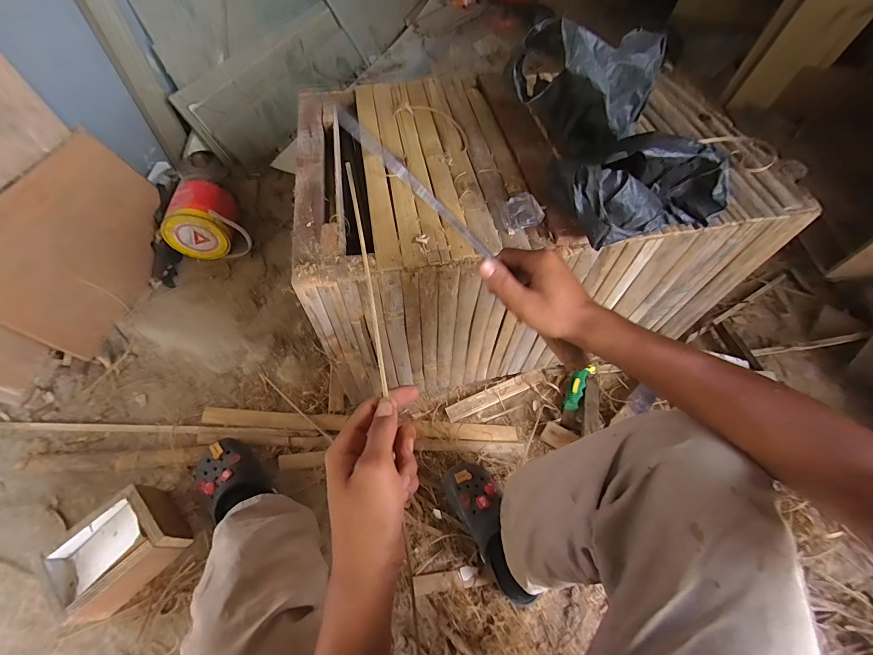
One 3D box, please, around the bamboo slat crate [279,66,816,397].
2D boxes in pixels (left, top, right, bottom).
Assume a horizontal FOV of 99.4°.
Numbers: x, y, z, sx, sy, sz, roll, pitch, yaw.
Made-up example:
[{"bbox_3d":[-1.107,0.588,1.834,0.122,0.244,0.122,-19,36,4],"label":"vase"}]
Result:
[{"bbox_3d":[0.137,-0.205,0.764,0.740,0.395,0.466,-8,58,-9],"label":"bamboo slat crate"}]

